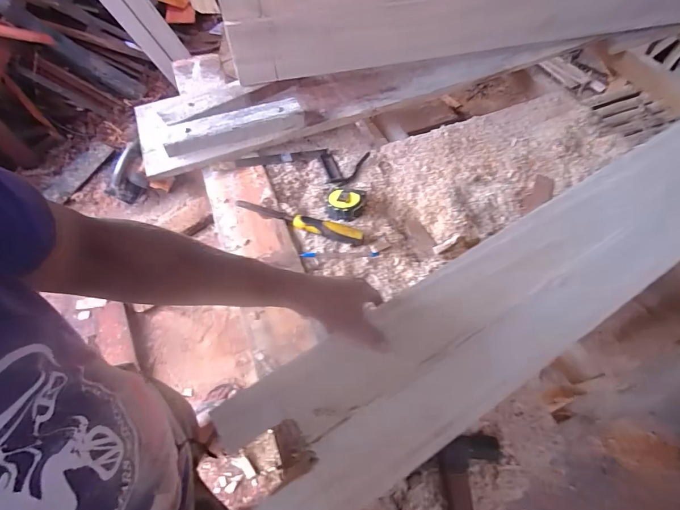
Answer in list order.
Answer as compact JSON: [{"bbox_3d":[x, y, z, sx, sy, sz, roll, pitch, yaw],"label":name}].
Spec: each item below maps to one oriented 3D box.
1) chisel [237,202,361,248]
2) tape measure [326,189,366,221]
[{"bbox_3d":[-0.075,-0.058,0.670,0.239,0.026,0.026,15,59,10],"label":"chisel"},{"bbox_3d":[0.012,-0.098,0.694,0.064,0.032,0.071,11,59,7],"label":"tape measure"}]

